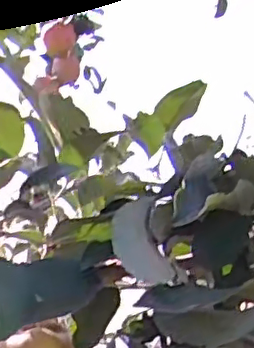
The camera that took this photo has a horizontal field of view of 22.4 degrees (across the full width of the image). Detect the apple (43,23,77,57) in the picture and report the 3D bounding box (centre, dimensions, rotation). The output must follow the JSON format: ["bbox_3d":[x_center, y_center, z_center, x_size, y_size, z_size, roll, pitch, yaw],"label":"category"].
[{"bbox_3d":[-0.145,-0.287,1.390,0.065,0.063,0.064,4,-6,-11],"label":"apple"}]

